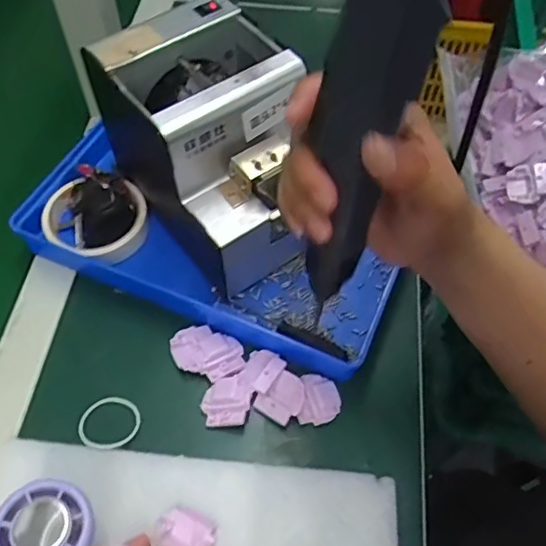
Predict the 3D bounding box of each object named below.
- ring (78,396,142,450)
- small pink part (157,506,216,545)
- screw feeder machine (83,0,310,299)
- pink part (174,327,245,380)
[{"bbox_3d":[-0.121,0.110,0.426,0.044,0.005,0.041,1,57,-1],"label":"ring"},{"bbox_3d":[-0.056,0.168,0.373,0.035,0.008,0.035,31,39,18],"label":"small pink part"},{"bbox_3d":[-0.044,-0.101,0.475,0.122,0.148,0.172,-32,63,-20],"label":"screw feeder machine"},{"bbox_3d":[-0.052,0.062,0.453,0.058,0.011,0.040,23,59,13],"label":"pink part"}]

